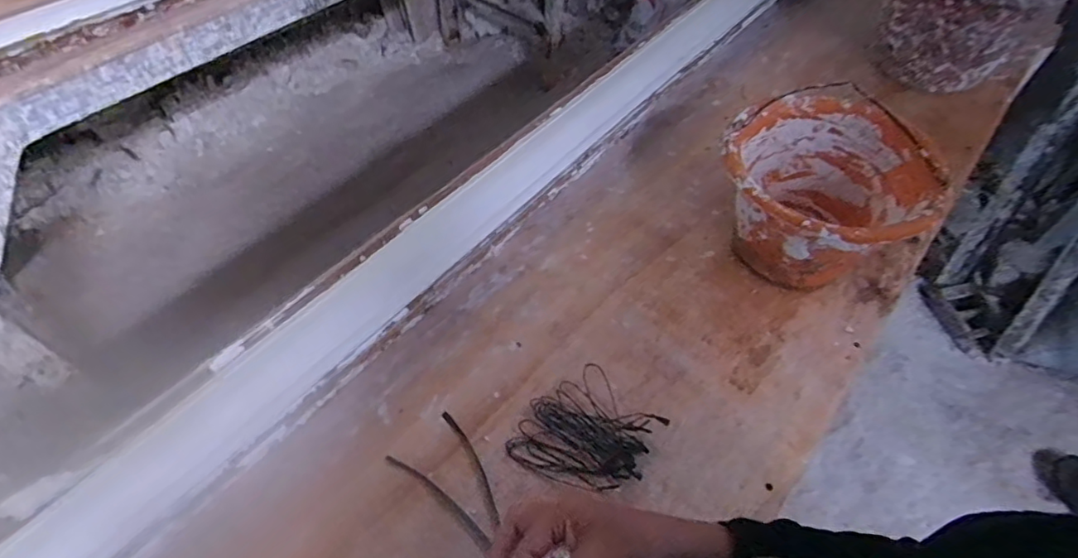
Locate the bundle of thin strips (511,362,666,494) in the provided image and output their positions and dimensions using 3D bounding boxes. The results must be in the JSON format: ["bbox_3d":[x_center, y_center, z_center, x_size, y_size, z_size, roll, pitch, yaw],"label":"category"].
[{"bbox_3d":[0.053,0.167,0.641,0.141,0.018,0.120,17,55,12],"label":"bundle of thin strips"}]

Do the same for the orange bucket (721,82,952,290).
[{"bbox_3d":[0.351,-0.095,0.751,0.241,0.181,0.232,0,53,0],"label":"orange bucket"}]

